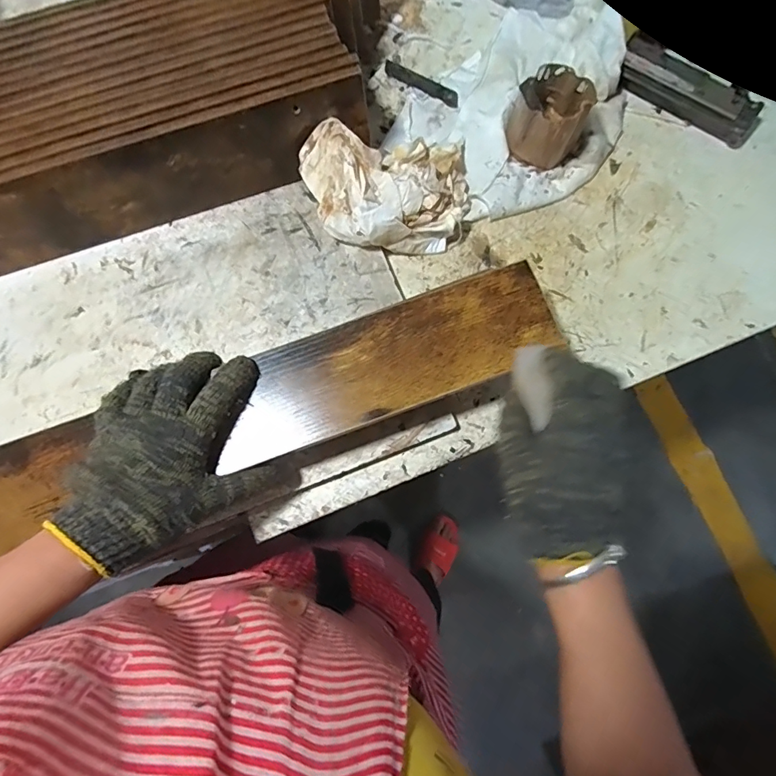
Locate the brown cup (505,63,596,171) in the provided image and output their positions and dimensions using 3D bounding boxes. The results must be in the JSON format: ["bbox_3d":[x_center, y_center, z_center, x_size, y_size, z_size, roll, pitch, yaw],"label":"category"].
[{"bbox_3d":[0.163,-0.277,0.455,0.067,0.062,0.073,0,78,0],"label":"brown cup"}]

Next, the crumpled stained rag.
[{"bbox_3d":[0.003,-0.200,0.443,0.167,0.062,0.117,-9,78,-2],"label":"crumpled stained rag"}]

